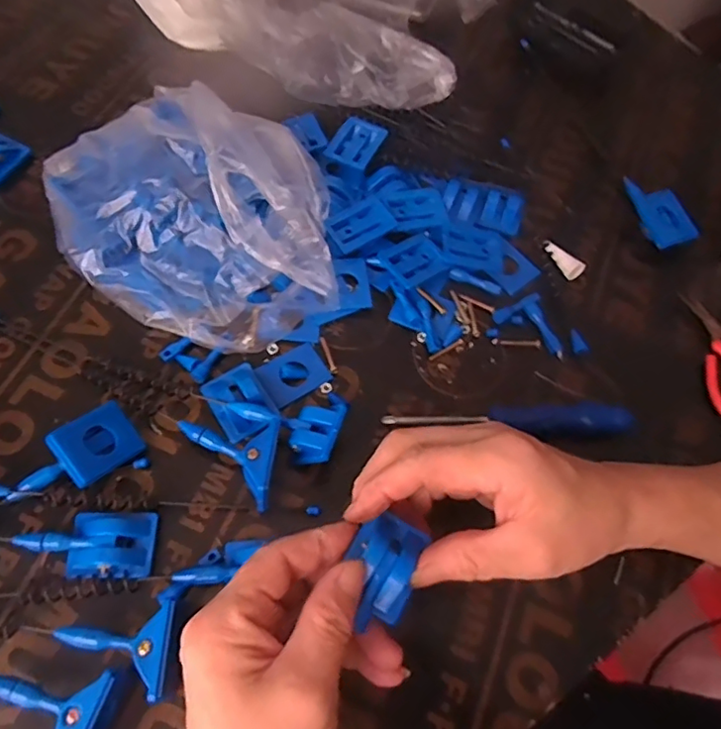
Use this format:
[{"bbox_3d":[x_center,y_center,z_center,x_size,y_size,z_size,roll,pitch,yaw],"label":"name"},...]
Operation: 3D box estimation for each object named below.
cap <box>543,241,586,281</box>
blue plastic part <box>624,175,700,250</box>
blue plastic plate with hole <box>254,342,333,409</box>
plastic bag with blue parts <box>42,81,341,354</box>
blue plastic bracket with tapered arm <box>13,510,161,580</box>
[{"bbox_3d":[0.150,-0.079,0.420,0.015,0.012,0.036,-26,68,-16],"label":"cap"},{"bbox_3d":[0.227,-0.119,0.441,0.032,0.019,0.068,-14,65,-10],"label":"blue plastic part"},{"bbox_3d":[-0.043,0.005,0.369,0.041,0.004,0.032,-32,70,-18],"label":"blue plastic plate with hole"},{"bbox_3d":[-0.107,-0.107,0.385,0.213,0.061,0.166,37,67,14],"label":"plastic bag with blue parts"},{"bbox_3d":[-0.148,0.097,0.310,0.069,0.016,0.034,1,63,-4],"label":"blue plastic bracket with tapered arm"}]

